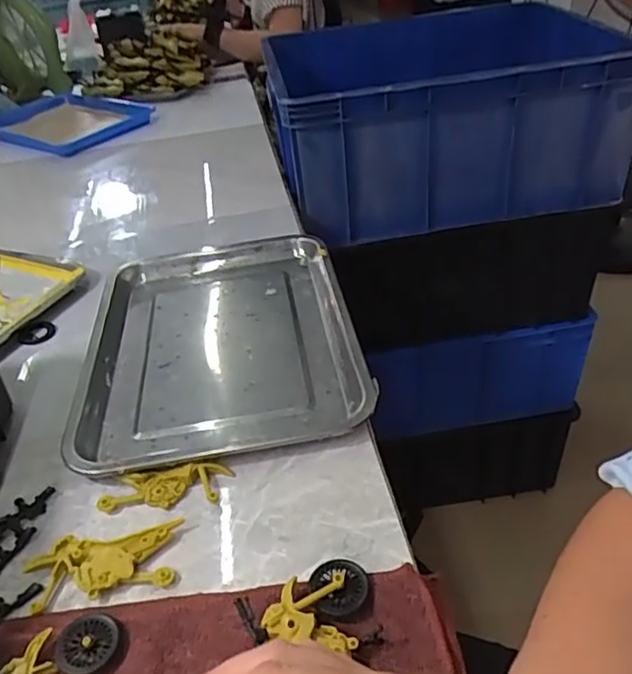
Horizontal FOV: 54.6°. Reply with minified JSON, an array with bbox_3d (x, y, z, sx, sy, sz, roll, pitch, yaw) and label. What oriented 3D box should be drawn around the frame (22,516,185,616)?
[{"bbox_3d":[-0.145,0.157,0.423,0.099,0.011,0.048,-9,36,-6],"label":"frame"}]

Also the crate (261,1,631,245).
[{"bbox_3d":[0.194,-0.400,1.050,0.538,0.273,0.433,-10,36,-4],"label":"crate"}]

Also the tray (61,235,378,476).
[{"bbox_3d":[-0.101,-0.007,0.627,0.262,0.029,0.348,-8,35,-5],"label":"tray"}]

